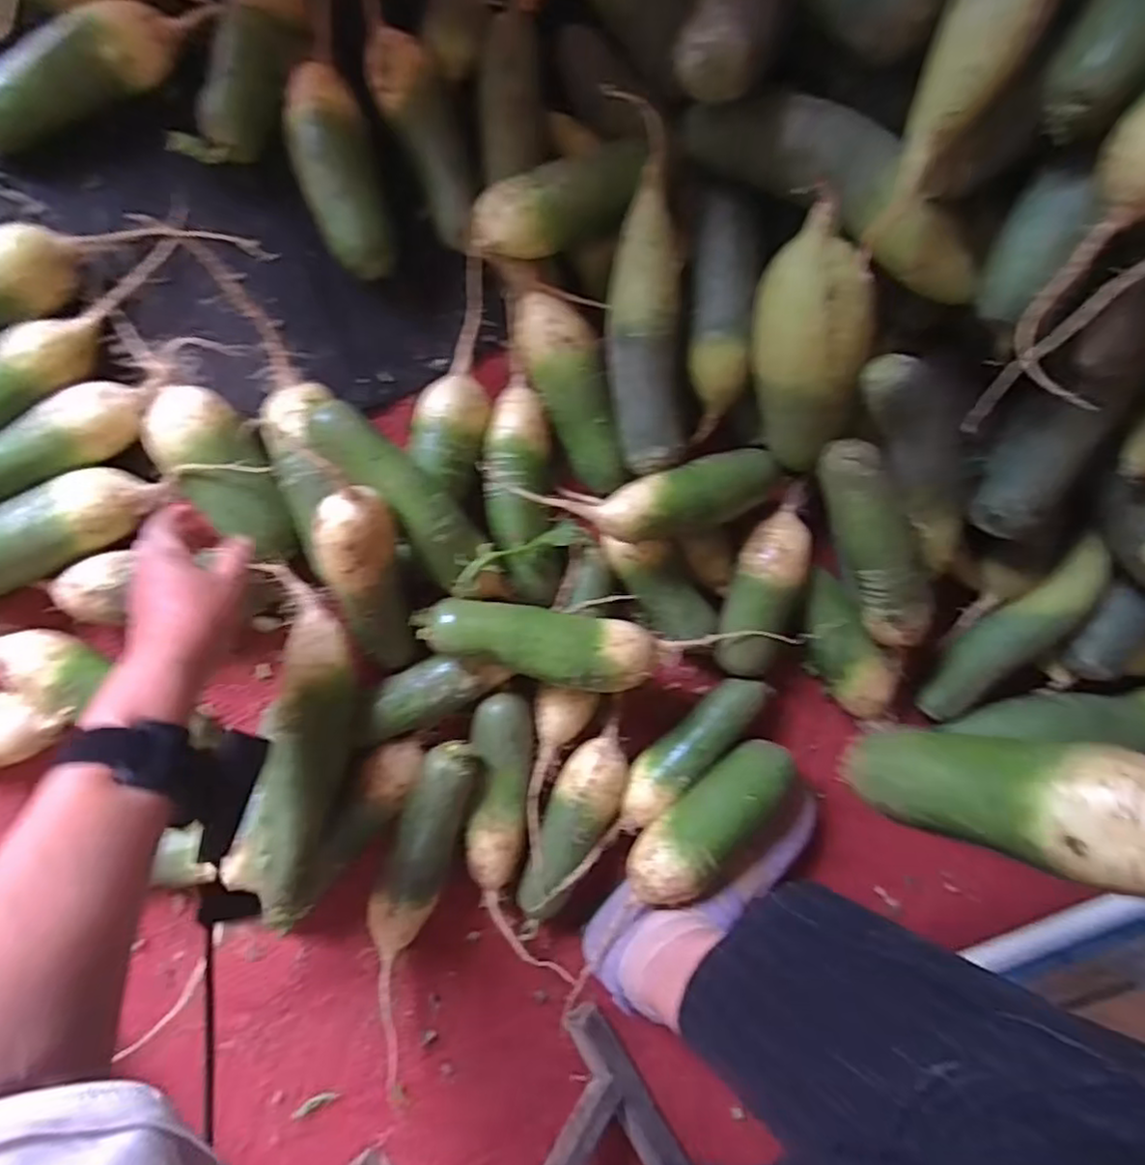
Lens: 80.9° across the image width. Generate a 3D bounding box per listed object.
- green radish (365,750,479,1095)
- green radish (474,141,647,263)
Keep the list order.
[{"bbox_3d":[-0.142,0.281,0.570,0.057,0.066,0.309,16,89,-5],"label":"green radish"},{"bbox_3d":[-0.011,-0.287,0.520,0.134,0.054,0.055,-25,93,-4],"label":"green radish"}]

